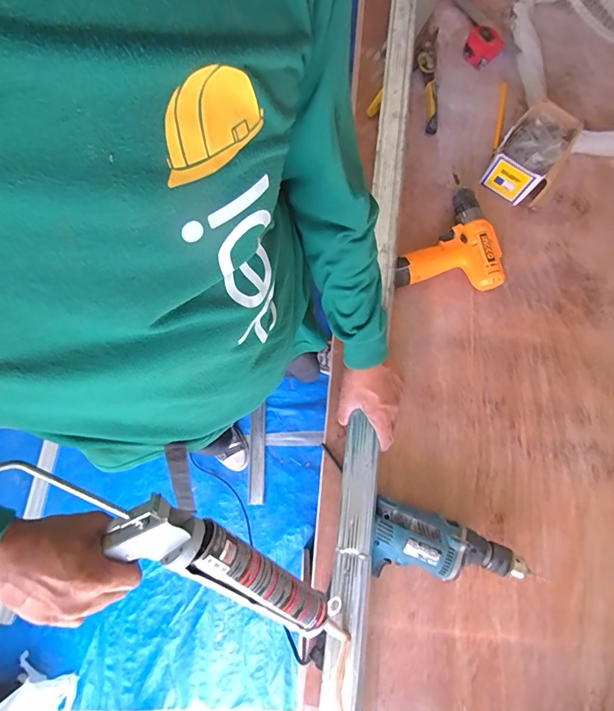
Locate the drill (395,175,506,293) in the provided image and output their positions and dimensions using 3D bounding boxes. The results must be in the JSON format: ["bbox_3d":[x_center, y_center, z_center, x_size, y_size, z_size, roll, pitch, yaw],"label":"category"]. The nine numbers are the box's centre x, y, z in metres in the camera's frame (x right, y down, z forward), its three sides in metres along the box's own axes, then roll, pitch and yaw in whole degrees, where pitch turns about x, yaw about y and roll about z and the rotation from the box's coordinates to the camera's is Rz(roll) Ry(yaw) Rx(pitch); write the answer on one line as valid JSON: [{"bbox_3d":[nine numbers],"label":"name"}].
[{"bbox_3d":[0.243,-0.219,0.740,0.173,0.052,0.211,2,78,1],"label":"drill"}]

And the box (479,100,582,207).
[{"bbox_3d":[0.407,-0.359,0.752,0.119,0.088,0.148,34,80,8],"label":"box"}]

